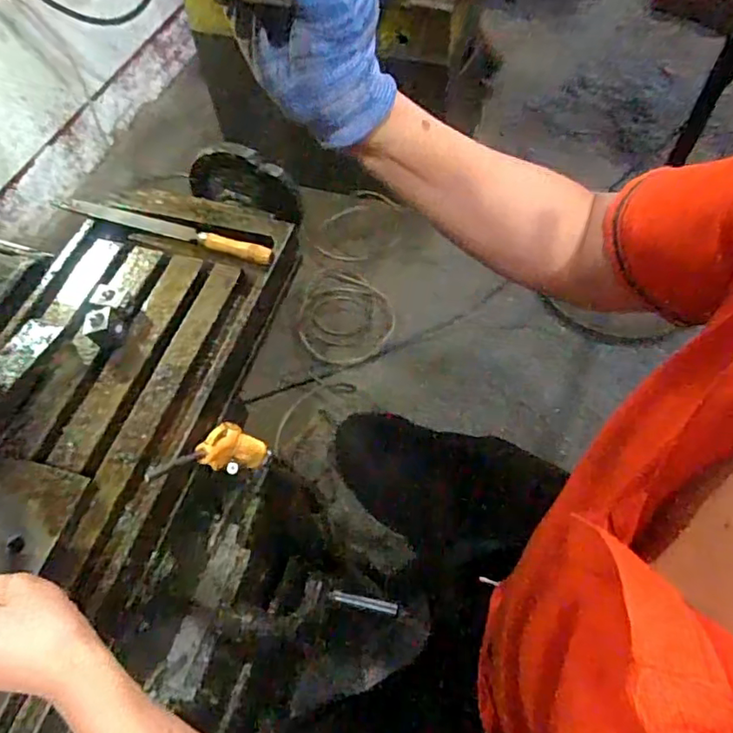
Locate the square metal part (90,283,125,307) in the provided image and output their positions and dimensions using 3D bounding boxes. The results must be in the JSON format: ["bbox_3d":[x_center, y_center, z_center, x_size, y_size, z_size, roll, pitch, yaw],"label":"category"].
[{"bbox_3d":[-0.257,-0.070,0.573,0.030,0.009,0.025,16,60,13],"label":"square metal part"}]

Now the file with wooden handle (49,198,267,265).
[{"bbox_3d":[-0.232,-0.156,0.638,0.286,0.023,0.018,17,61,14],"label":"file with wooden handle"}]

